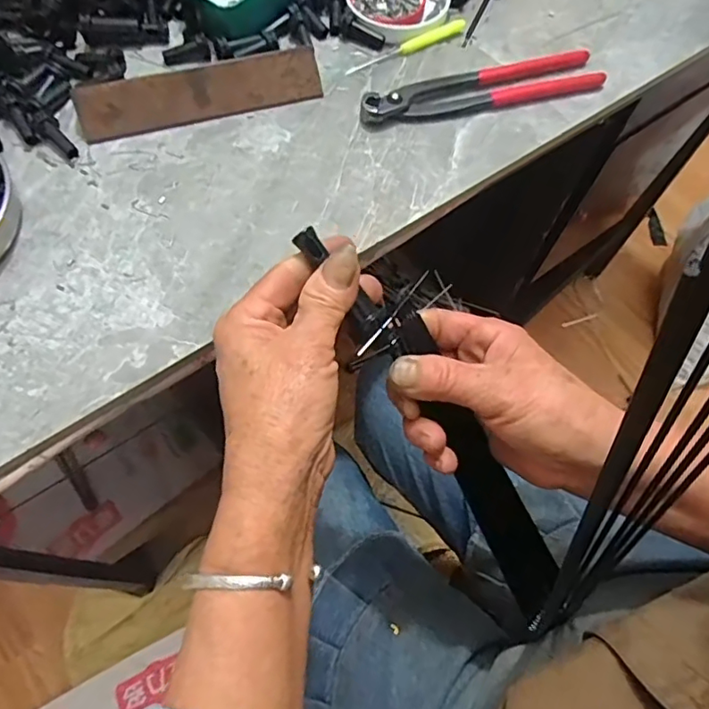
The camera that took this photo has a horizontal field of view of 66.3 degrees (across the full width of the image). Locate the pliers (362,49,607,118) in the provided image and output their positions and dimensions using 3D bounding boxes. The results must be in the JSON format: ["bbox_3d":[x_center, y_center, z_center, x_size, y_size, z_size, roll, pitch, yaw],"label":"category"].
[{"bbox_3d":[0.103,-0.209,0.430,0.194,0.014,0.038,-16,66,-9],"label":"pliers"}]

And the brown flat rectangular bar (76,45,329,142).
[{"bbox_3d":[-0.115,-0.197,0.409,0.178,0.038,0.004,-15,24,-8],"label":"brown flat rectangular bar"}]

